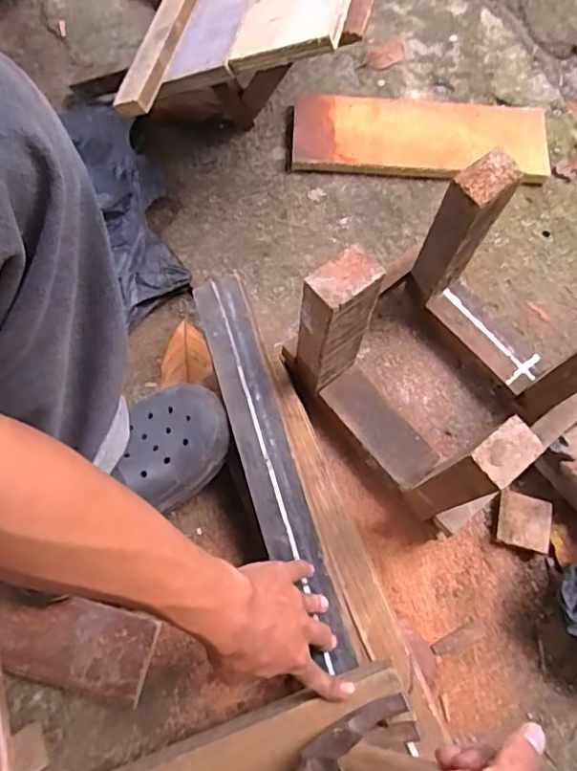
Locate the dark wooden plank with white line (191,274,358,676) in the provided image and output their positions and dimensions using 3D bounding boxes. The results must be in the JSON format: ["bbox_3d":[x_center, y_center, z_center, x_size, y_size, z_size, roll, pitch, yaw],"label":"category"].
[{"bbox_3d":[-0.021,0.075,0.591,0.056,0.018,0.403,-18,77,-6],"label":"dark wooden plank with white line"}]

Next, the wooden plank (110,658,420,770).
[{"bbox_3d":[-0.062,0.331,0.502,0.344,0.033,0.062,-22,74,3],"label":"wooden plank"}]

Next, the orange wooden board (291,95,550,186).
[{"bbox_3d":[0.185,-0.347,0.810,0.352,0.029,0.122,1,73,0],"label":"orange wooden board"}]

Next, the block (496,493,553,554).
[{"bbox_3d":[0.266,0.156,0.661,0.056,0.023,0.058,17,73,4],"label":"block"}]

